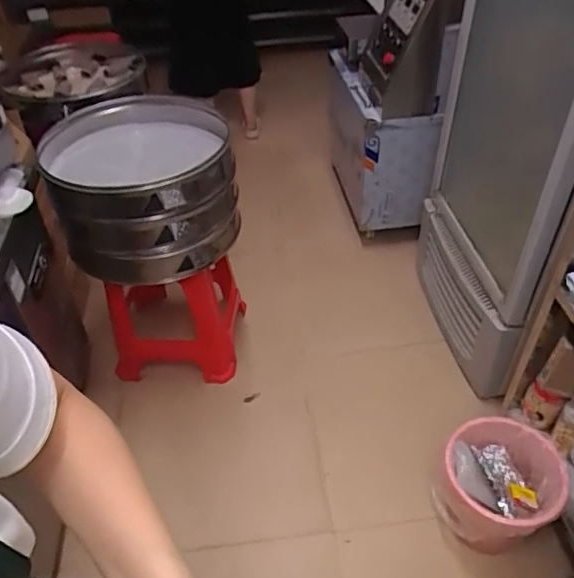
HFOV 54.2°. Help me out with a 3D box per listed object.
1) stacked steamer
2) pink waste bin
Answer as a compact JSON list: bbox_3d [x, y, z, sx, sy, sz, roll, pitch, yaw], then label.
[{"bbox_3d":[-0.387,-0.291,1.526,0.463,0.326,0.499,-14,44,-12],"label":"stacked steamer"},{"bbox_3d":[0.516,0.484,1.373,0.265,0.279,0.283,-1,43,1],"label":"pink waste bin"}]

